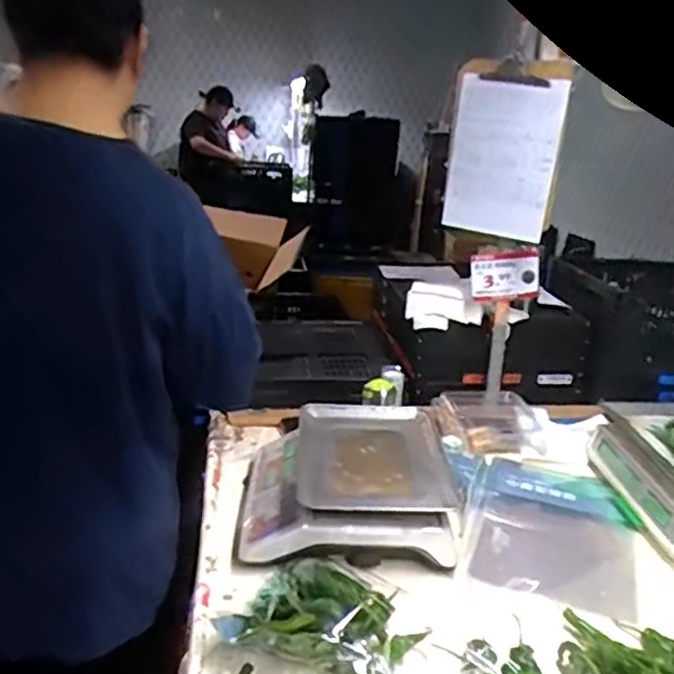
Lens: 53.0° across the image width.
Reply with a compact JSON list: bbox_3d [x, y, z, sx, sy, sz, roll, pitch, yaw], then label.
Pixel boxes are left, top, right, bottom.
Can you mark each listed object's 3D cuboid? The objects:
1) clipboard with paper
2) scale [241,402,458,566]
[{"bbox_3d":[0.315,-0.347,1.275,0.200,0.315,0.023,14,24,20],"label":"clipboard with paper"},{"bbox_3d":[0.015,0.224,1.088,0.325,0.100,0.321,1,18,-5],"label":"scale"}]

